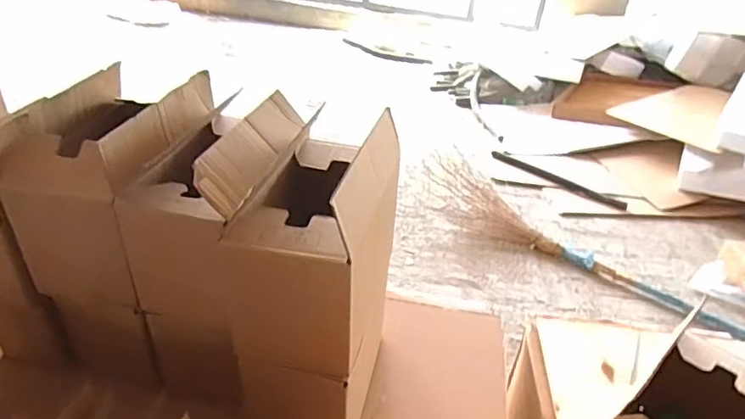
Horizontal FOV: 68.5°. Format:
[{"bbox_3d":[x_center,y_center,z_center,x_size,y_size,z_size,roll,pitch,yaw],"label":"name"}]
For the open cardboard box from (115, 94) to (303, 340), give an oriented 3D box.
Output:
[{"bbox_3d":[-0.184,-0.004,0.658,0.141,0.198,0.241,11,33,7],"label":"open cardboard box"}]

